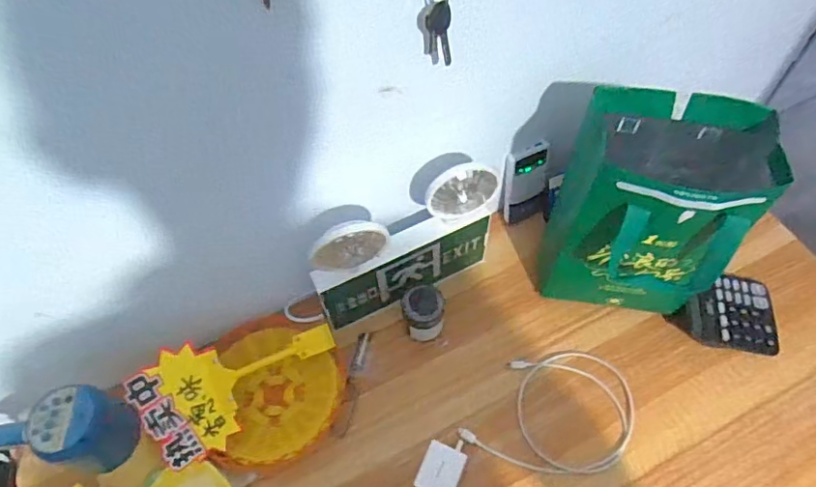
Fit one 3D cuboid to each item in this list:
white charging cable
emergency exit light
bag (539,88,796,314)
[{"bbox_3d":[0.209,0.235,0.752,0.186,0.012,0.203,-1,60,2],"label":"white charging cable"},{"bbox_3d":[-0.012,0.006,0.760,0.251,0.245,0.056,-25,62,-11],"label":"emergency exit light"},{"bbox_3d":[0.314,-0.043,0.708,0.229,0.270,0.173,19,63,14],"label":"bag"}]

